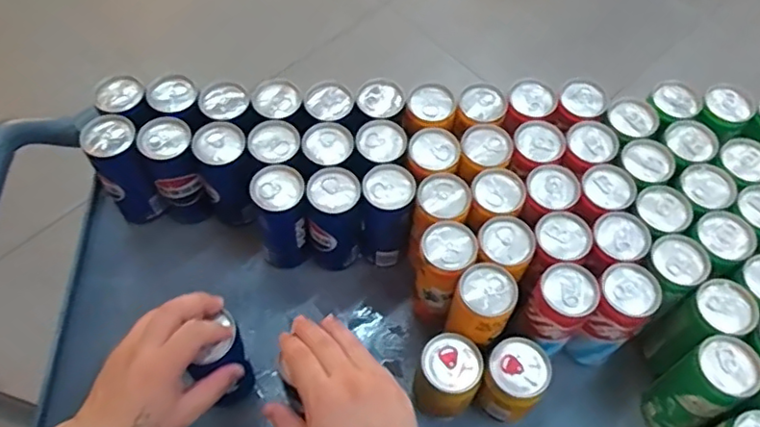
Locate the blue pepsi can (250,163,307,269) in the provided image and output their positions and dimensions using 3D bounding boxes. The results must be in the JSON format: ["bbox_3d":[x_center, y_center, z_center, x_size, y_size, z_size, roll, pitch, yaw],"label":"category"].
[{"bbox_3d":[-0.108,0.008,0.668,0.056,0.142,0.054,0,62,-1],"label":"blue pepsi can"}]

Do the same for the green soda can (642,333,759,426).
[{"bbox_3d":[0.301,0.167,0.579,0.054,0.138,0.058,0,62,-1],"label":"green soda can"}]

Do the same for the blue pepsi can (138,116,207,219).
[{"bbox_3d":[-0.220,-0.043,0.691,0.068,0.136,0.062,-3,62,-3],"label":"blue pepsi can"}]

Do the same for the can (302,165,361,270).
[{"bbox_3d":[-0.051,0.011,0.669,0.057,0.141,0.052,0,62,-1],"label":"can"}]

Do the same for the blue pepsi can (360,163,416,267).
[{"bbox_3d":[0.004,0.009,0.672,0.055,0.122,0.073,20,63,9],"label":"blue pepsi can"}]

